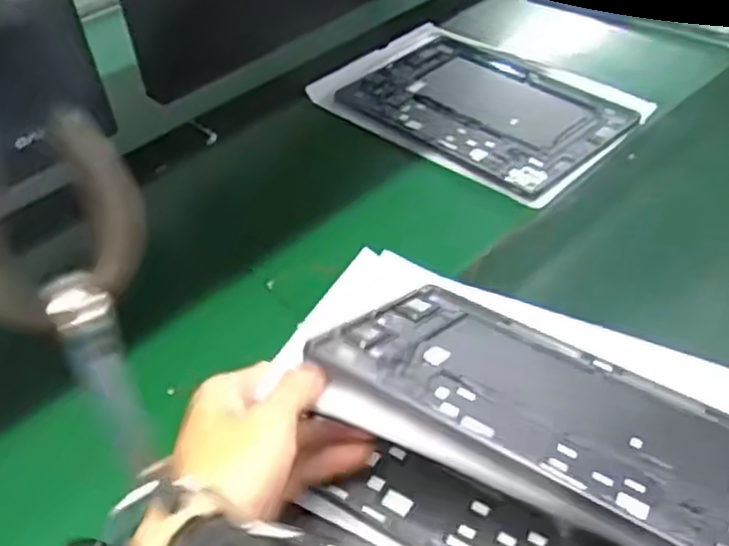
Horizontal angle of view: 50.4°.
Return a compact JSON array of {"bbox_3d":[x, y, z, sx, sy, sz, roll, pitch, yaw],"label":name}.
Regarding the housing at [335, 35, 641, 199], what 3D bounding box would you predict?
[{"bbox_3d":[0.113,-0.162,0.750,0.172,0.009,0.256,-35,52,-27],"label":"housing"}]

